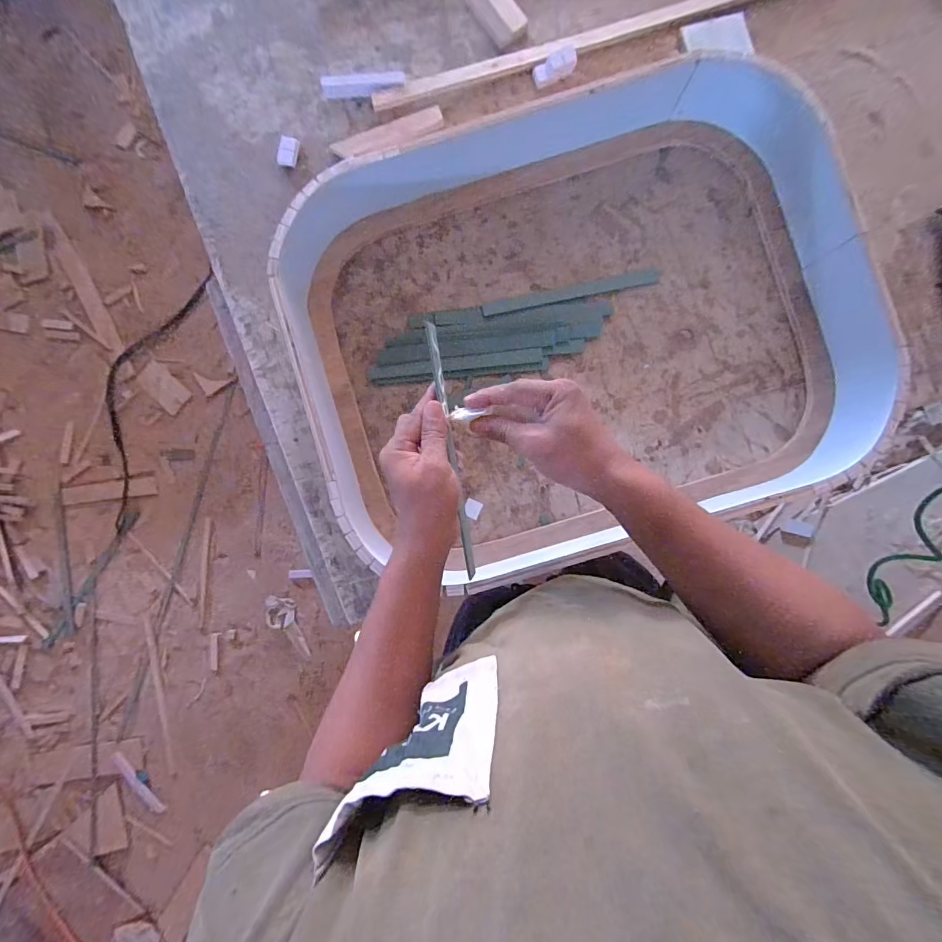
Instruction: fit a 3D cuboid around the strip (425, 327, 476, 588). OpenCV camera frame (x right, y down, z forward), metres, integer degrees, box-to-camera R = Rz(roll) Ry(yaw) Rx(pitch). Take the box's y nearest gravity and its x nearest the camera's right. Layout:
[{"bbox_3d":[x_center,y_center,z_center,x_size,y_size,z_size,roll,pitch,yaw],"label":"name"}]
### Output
[{"bbox_3d":[-0.018,-0.014,0.423,0.011,0.018,0.252,-7,103,3],"label":"strip"}]

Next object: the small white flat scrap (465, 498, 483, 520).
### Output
[{"bbox_3d":[0.002,0.055,0.616,0.024,0.004,0.025,25,91,3],"label":"small white flat scrap"}]

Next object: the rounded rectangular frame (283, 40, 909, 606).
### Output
[{"bbox_3d":[0.126,-0.187,0.559,0.691,0.105,0.559,-17,89,3],"label":"rounded rectangular frame"}]

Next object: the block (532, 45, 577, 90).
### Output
[{"bbox_3d":[0.119,-0.571,0.605,0.063,0.019,0.027,-25,89,3],"label":"block"}]

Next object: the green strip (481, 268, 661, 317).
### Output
[{"bbox_3d":[0.142,-0.255,0.611,0.251,0.007,0.021,-11,82,2],"label":"green strip"}]

